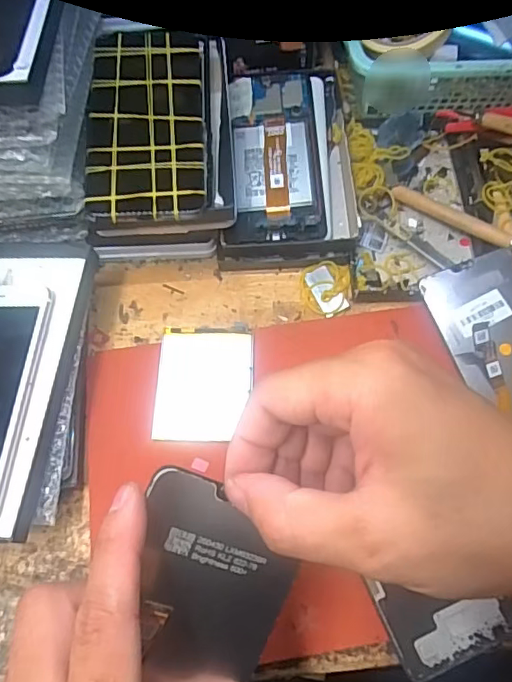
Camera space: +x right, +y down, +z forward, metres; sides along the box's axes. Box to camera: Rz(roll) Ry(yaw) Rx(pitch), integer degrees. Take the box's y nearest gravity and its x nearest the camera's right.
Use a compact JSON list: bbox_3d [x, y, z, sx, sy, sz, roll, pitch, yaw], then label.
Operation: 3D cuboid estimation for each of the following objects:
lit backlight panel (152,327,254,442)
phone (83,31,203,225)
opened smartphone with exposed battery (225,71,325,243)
[{"bbox_3d":[-0.035,0.027,0.363,0.062,0.006,0.080,1,65,1],"label":"lit backlight panel"},{"bbox_3d":[-0.073,-0.150,0.363,0.074,0.015,0.154,-3,65,-1],"label":"phone"},{"bbox_3d":[0.016,-0.146,0.415,0.070,0.013,0.153,0,65,0],"label":"opened smartphone with exposed battery"}]

